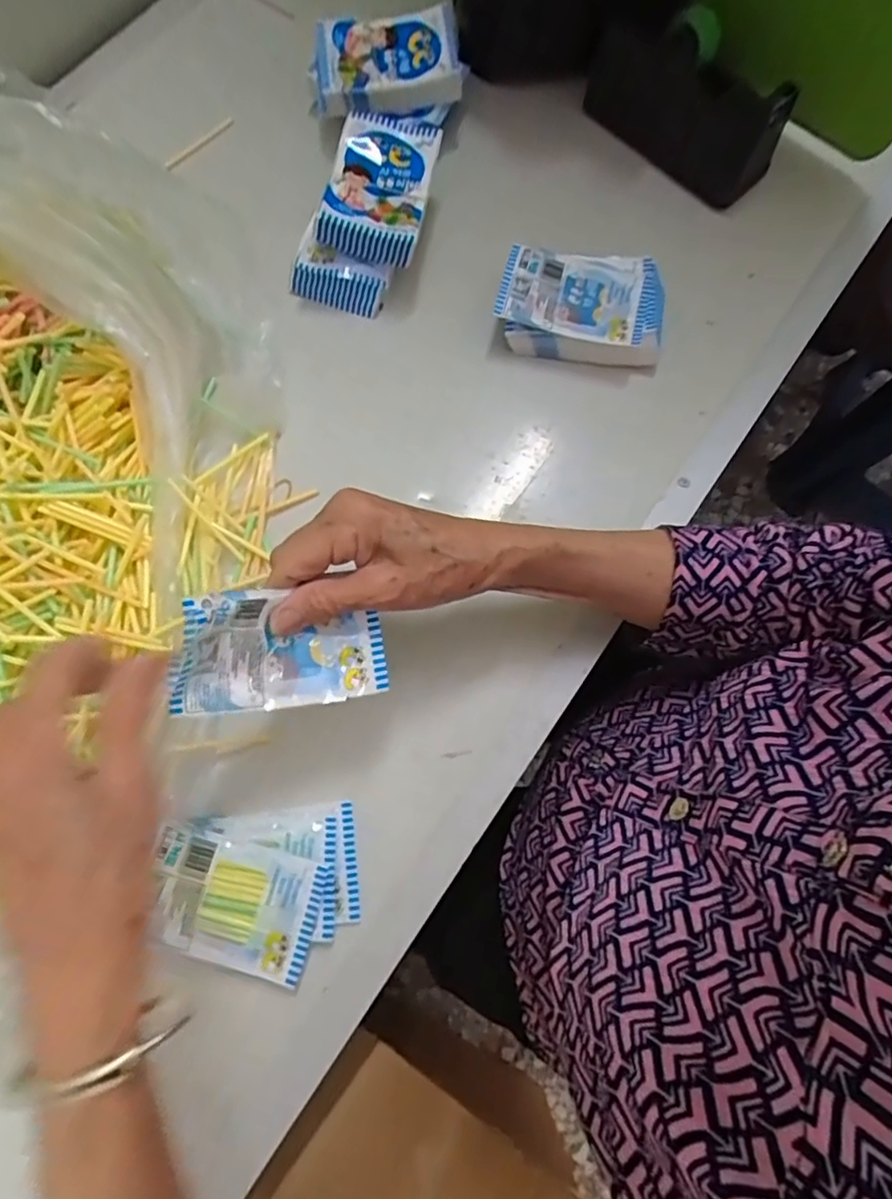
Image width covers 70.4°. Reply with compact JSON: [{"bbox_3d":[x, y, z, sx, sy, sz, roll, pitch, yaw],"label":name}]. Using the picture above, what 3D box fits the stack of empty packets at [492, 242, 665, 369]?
[{"bbox_3d":[0.097,-0.212,0.461,0.115,0.037,0.073,9,74,1],"label":"stack of empty packets"}]

